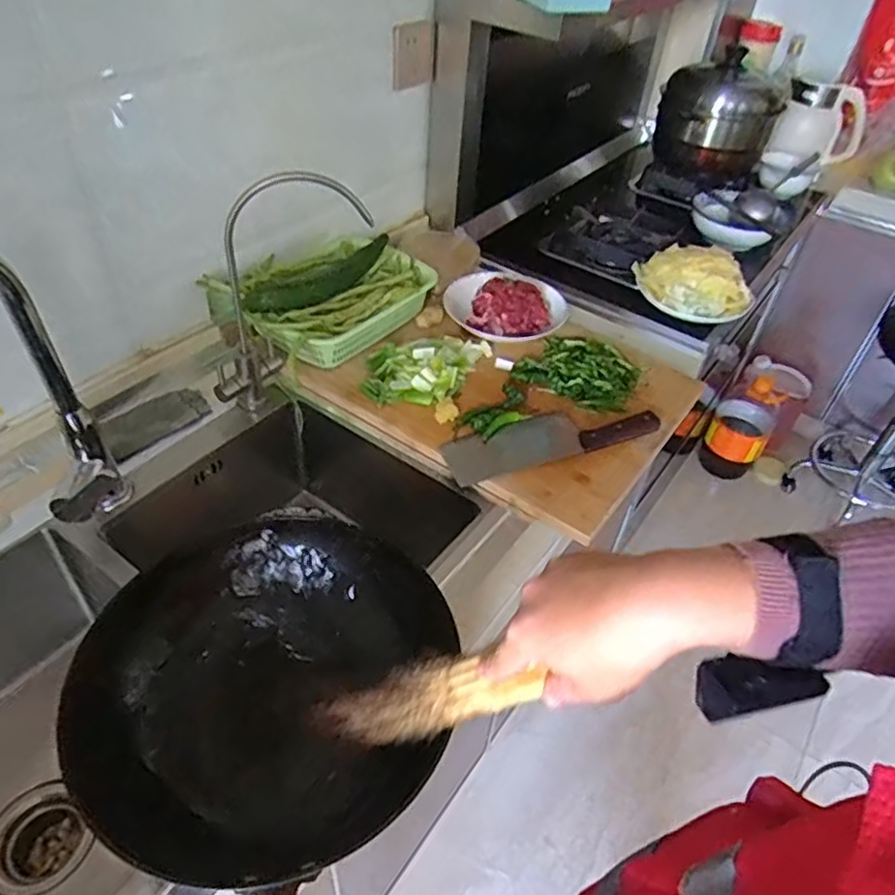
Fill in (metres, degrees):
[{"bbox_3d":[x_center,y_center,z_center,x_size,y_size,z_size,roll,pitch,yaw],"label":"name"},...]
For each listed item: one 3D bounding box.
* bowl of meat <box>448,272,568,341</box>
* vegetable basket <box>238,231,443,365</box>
[{"bbox_3d":[0.096,-0.229,1.061,0.200,0.056,0.143,7,44,2],"label":"bowl of meat"},{"bbox_3d":[-0.171,-0.235,1.015,0.209,0.087,0.297,29,49,23],"label":"vegetable basket"}]

